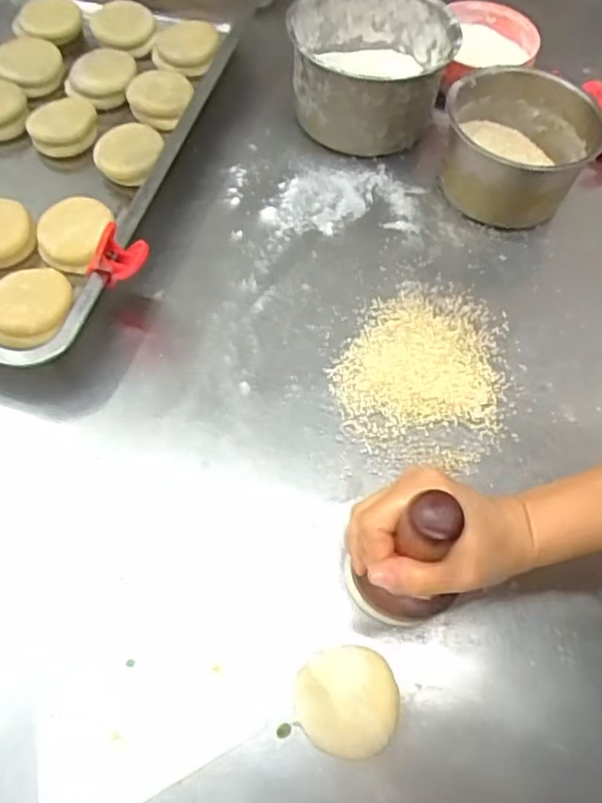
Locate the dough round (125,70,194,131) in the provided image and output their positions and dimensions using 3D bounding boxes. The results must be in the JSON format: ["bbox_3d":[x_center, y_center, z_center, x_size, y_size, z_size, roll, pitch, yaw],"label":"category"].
[{"bbox_3d":[-0.135,-0.290,0.611,0.060,0.026,0.067,-6,62,-5],"label":"dough round"}]

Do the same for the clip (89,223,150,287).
[{"bbox_3d":[-0.132,-0.105,0.462,0.042,0.040,0.025,-25,65,-15],"label":"clip"}]

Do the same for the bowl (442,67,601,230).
[{"bbox_3d":[0.190,-0.227,0.571,0.126,0.069,0.123,1,61,-1],"label":"bowl"}]

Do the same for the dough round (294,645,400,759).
[{"bbox_3d":[0.026,0.175,0.374,0.058,0.018,0.058,1,61,-1],"label":"dough round"}]

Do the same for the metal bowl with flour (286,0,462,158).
[{"bbox_3d":[0.066,-0.315,0.609,0.146,0.086,0.145,0,61,-2],"label":"metal bowl with flour"}]

